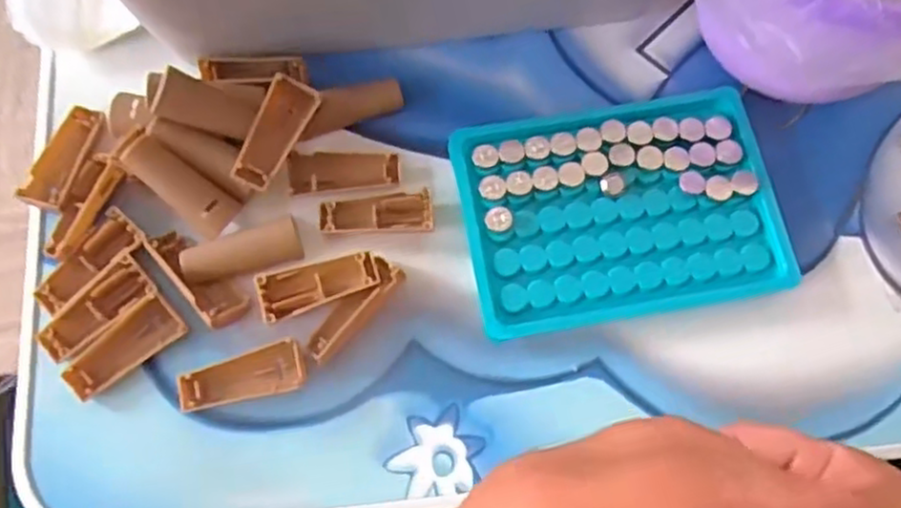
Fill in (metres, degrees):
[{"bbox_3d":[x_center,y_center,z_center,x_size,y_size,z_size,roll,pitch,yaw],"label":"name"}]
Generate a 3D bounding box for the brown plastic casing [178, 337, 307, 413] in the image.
[{"bbox_3d":[-0.084,0.051,0.292,0.050,0.007,0.019,-18,74,-5],"label":"brown plastic casing"}]

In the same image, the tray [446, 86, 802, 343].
[{"bbox_3d":[0.072,-0.020,0.308,0.130,0.008,0.094,-9,73,-3],"label":"tray"}]

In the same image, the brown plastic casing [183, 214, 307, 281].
[{"bbox_3d":[-0.089,-0.002,0.307,0.049,0.007,0.020,-19,74,-6],"label":"brown plastic casing"}]

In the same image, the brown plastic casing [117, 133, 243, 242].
[{"bbox_3d":[-0.115,-0.029,0.307,0.051,0.005,0.020,40,76,-11],"label":"brown plastic casing"}]

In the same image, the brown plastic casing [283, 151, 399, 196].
[{"bbox_3d":[-0.047,-0.037,0.322,0.049,0.007,0.018,-2,73,-1],"label":"brown plastic casing"}]

